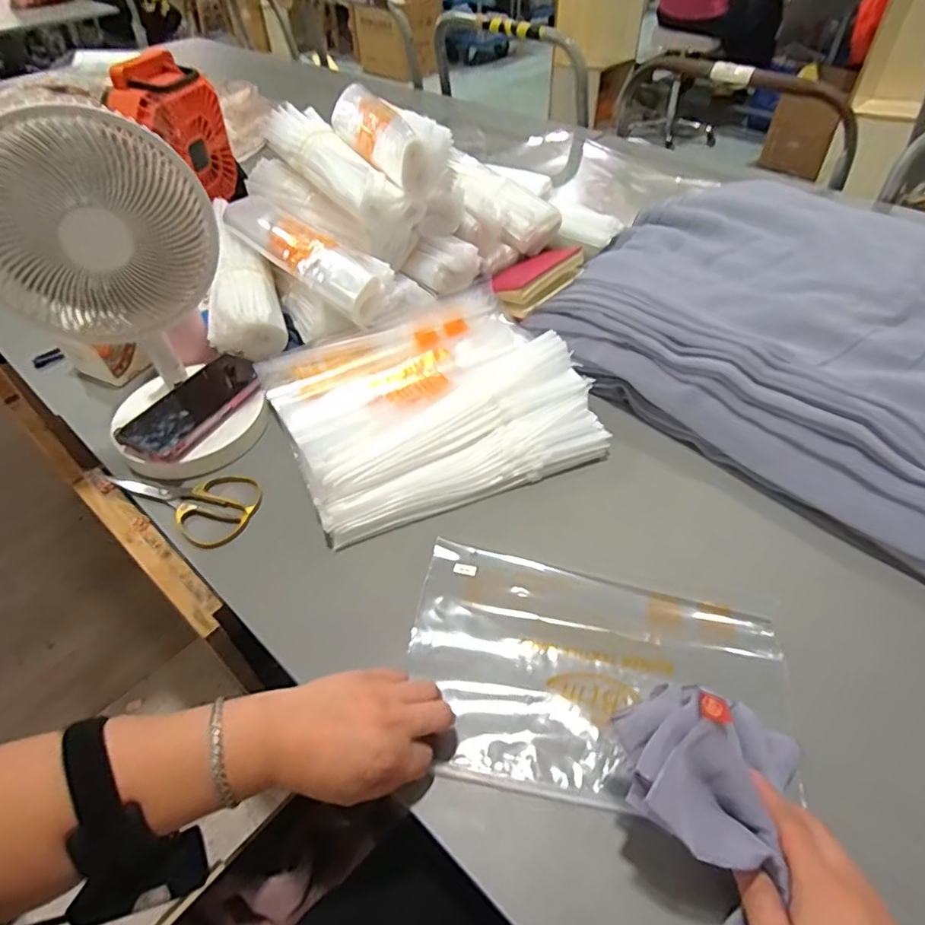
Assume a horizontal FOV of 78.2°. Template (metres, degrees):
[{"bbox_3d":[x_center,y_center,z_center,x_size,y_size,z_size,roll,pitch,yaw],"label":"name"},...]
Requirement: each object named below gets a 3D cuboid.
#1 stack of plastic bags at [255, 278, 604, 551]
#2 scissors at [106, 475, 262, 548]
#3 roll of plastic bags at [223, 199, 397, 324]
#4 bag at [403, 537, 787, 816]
[{"bbox_3d":[-0.040,-0.074,0.634,0.307,0.073,0.274,-19,50,-14],"label":"stack of plastic bags"},{"bbox_3d":[-0.282,0.030,0.601,0.160,0.016,0.086,26,54,24],"label":"scissors"},{"bbox_3d":[-0.214,-0.278,0.752,0.304,0.053,0.076,35,58,29],"label":"roll of plastic bags"},{"bbox_3d":[0.096,0.167,0.452,0.286,0.017,0.183,11,49,12],"label":"bag"}]

